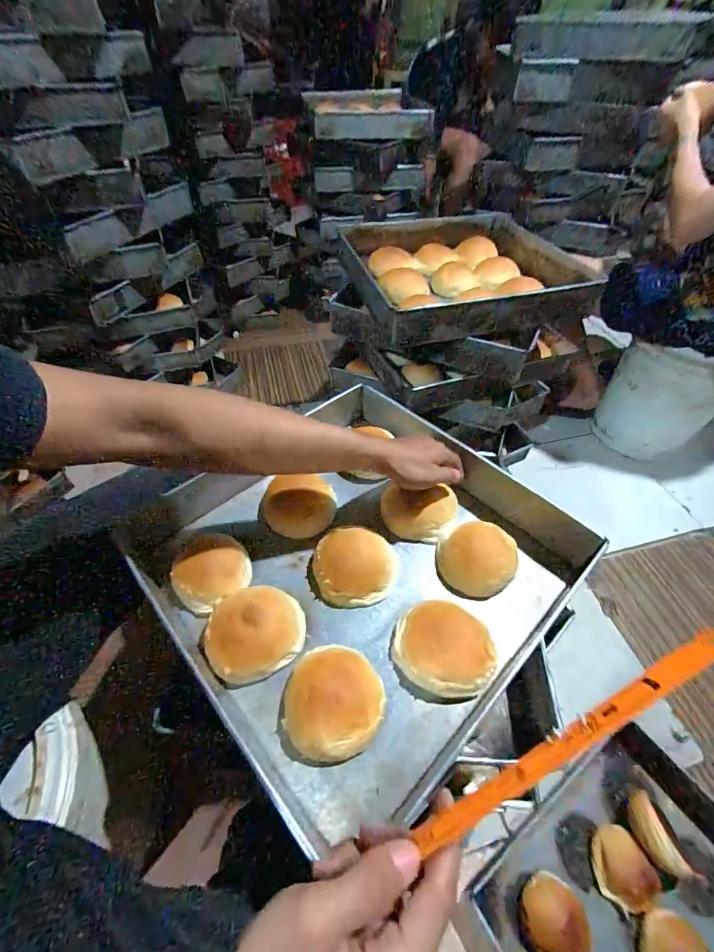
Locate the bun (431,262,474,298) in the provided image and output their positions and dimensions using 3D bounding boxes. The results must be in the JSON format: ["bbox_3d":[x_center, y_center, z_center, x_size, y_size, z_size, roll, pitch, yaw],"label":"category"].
[{"bbox_3d":[0.202,-0.423,0.826,0.080,0.051,0.080,5,50,3],"label":"bun"}]

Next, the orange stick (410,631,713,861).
[{"bbox_3d":[0.105,0.141,0.200,0.190,0.006,0.011,-42,54,10],"label":"orange stick"}]

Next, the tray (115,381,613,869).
[{"bbox_3d":[0.013,0.084,0.484,0.449,0.079,0.440,-36,58,-27],"label":"tray"}]

